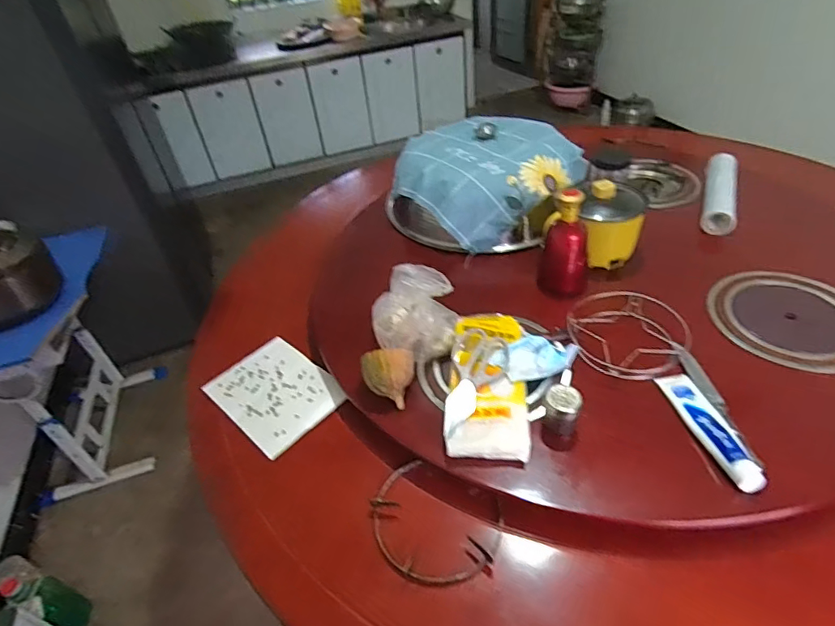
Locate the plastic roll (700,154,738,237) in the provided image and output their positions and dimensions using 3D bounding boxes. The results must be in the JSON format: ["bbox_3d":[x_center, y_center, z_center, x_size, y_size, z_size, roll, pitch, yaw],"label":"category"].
[{"bbox_3d":[0.729,-0.291,1.173,0.072,0.053,0.293,13,47,22],"label":"plastic roll"}]

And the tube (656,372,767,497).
[{"bbox_3d":[0.432,0.165,0.724,0.051,0.027,0.208,-9,41,-2],"label":"tube"}]

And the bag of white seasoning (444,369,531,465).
[{"bbox_3d":[0.111,0.168,0.770,0.129,0.044,0.134,-1,41,8],"label":"bag of white seasoning"}]

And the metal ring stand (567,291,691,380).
[{"bbox_3d":[0.372,0.033,0.876,0.202,0.035,0.190,-4,41,4],"label":"metal ring stand"}]

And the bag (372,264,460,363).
[{"bbox_3d":[-0.002,0.006,0.868,0.145,0.135,0.127,-7,42,0],"label":"bag"}]

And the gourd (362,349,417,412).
[{"bbox_3d":[-0.045,0.106,0.822,0.087,0.091,0.081,-10,42,-4],"label":"gourd"}]

